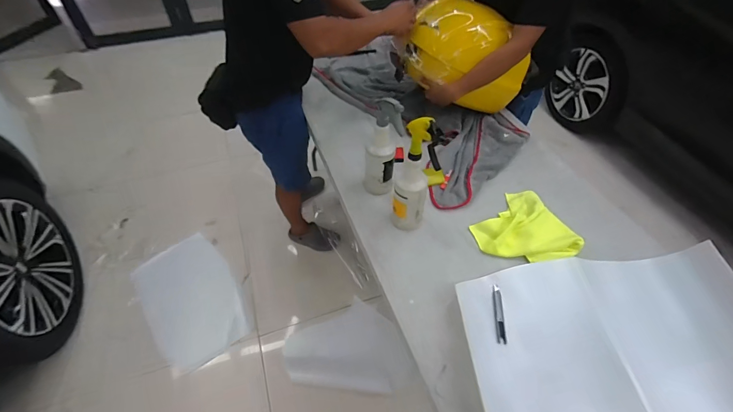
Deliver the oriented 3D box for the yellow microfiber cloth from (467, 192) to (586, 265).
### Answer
[{"bbox_3d":[0.414,0.046,0.996,0.243,0.045,0.223,-8,48,-2],"label":"yellow microfiber cloth"}]

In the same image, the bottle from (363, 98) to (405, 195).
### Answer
[{"bbox_3d":[0.040,-0.155,0.986,0.101,0.295,0.088,-6,48,-1],"label":"bottle"}]

